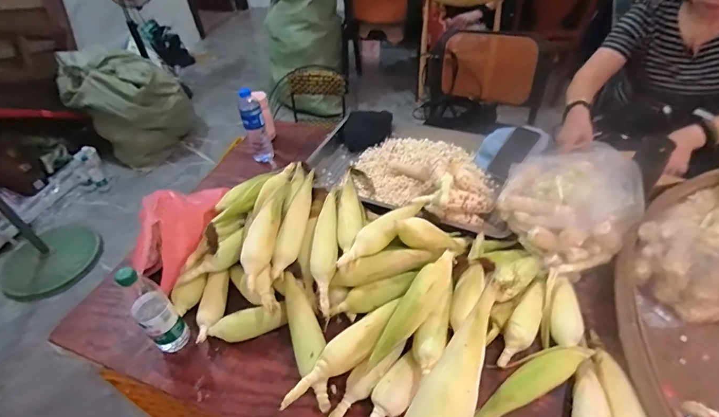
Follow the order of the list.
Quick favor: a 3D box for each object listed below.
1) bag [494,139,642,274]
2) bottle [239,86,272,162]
[{"bbox_3d":[0.451,-0.017,0.862,0.241,0.161,0.251,-18,46,-13],"label":"bag"},{"bbox_3d":[-0.314,-0.253,1.182,0.066,0.225,0.072,-15,45,-9],"label":"bottle"}]

